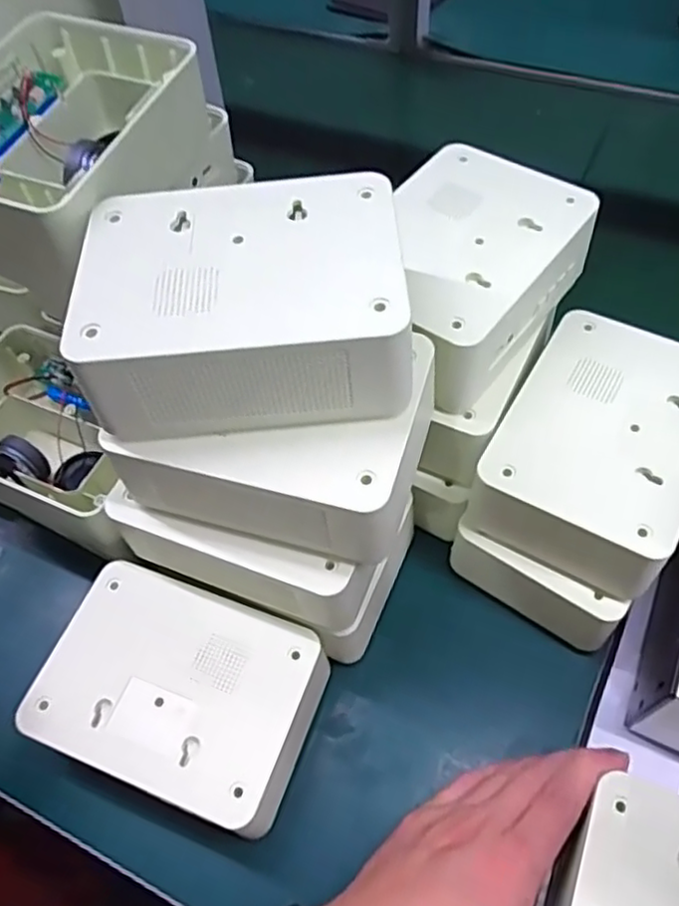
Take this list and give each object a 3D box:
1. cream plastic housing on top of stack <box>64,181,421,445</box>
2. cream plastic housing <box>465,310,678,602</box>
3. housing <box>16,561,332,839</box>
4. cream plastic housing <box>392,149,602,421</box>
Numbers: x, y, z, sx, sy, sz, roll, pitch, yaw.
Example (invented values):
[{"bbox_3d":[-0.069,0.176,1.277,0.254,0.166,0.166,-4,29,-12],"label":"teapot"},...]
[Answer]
[{"bbox_3d":[-0.041,-0.066,0.299,0.136,0.051,0.097,-4,57,1],"label":"cream plastic housing on top of stack"},{"bbox_3d":[0.147,-0.004,0.375,0.101,0.043,0.146,27,63,20],"label":"cream plastic housing"},{"bbox_3d":[-0.086,0.137,0.379,0.140,0.060,0.102,16,60,14],"label":"housing"},{"bbox_3d":[0.067,-0.103,0.381,0.100,0.054,0.140,34,65,23],"label":"cream plastic housing"}]

